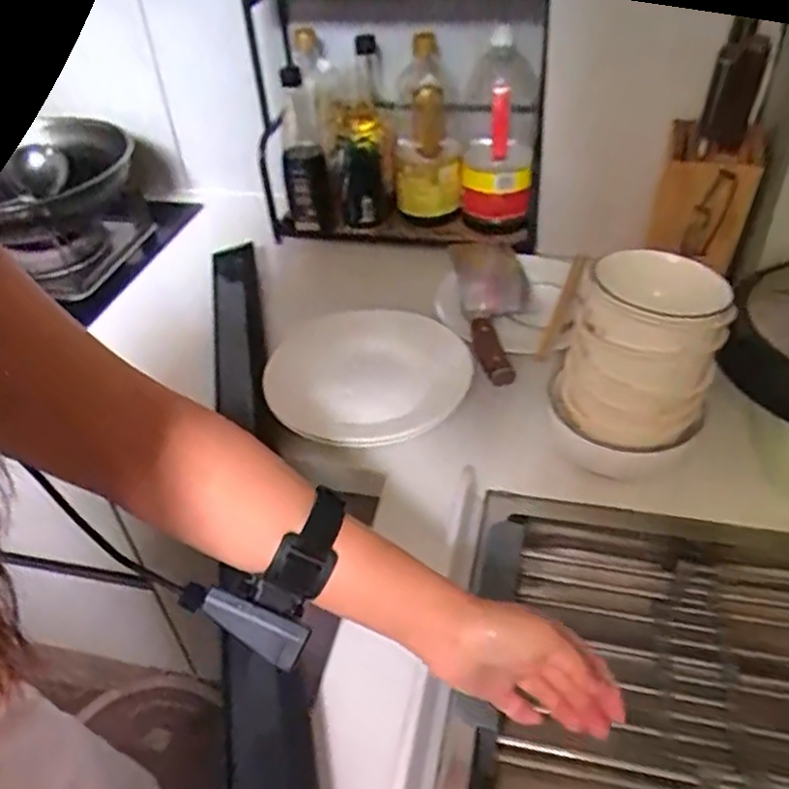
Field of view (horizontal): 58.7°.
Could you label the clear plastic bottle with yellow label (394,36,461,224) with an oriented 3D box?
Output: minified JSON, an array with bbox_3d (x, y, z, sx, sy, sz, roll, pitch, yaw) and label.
[{"bbox_3d":[0.046,-0.377,1.051,0.099,0.264,0.114,-3,41,2],"label":"clear plastic bottle with yellow label"}]

